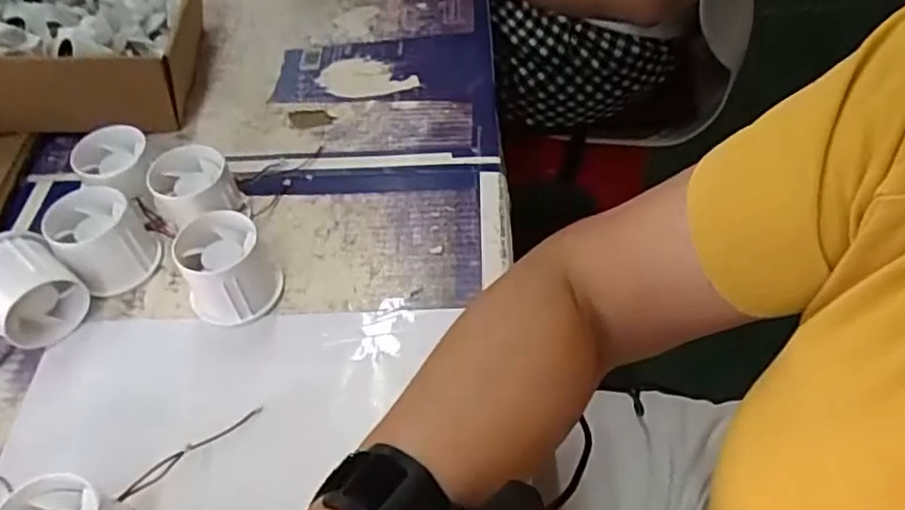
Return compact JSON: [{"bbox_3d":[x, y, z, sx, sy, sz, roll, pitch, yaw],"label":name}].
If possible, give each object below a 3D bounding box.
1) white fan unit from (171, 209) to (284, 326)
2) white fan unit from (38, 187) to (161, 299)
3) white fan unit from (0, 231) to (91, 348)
[{"bbox_3d":[-0.140,0.010,0.407,0.054,0.052,0.054,-2,51,3],"label":"white fan unit"},{"bbox_3d":[-0.228,-0.010,0.429,0.054,0.049,0.052,-34,56,-21],"label":"white fan unit"},{"bbox_3d":[-0.260,0.021,0.401,0.053,0.055,0.059,28,59,24],"label":"white fan unit"}]

